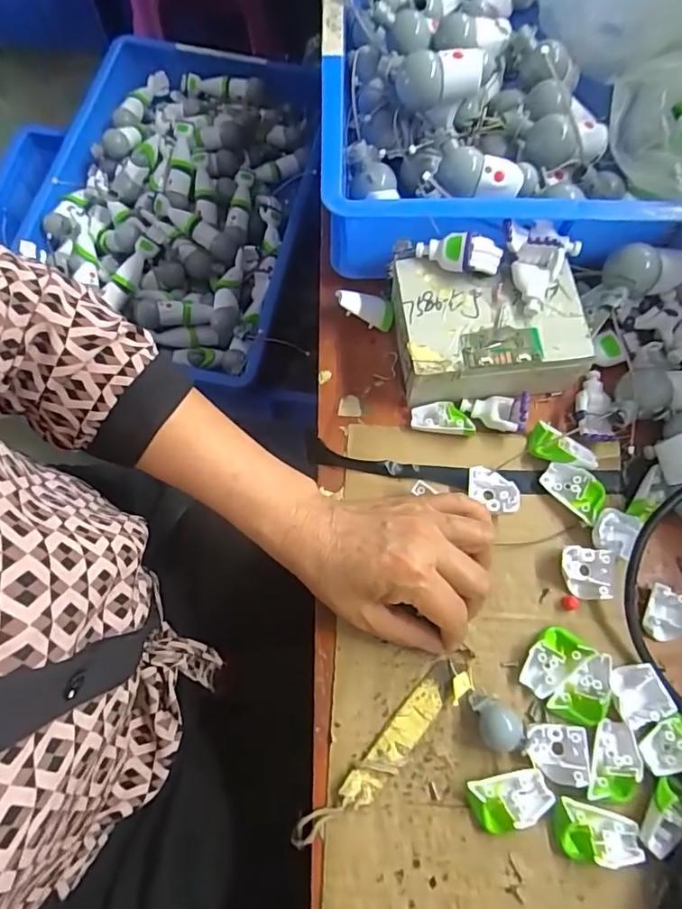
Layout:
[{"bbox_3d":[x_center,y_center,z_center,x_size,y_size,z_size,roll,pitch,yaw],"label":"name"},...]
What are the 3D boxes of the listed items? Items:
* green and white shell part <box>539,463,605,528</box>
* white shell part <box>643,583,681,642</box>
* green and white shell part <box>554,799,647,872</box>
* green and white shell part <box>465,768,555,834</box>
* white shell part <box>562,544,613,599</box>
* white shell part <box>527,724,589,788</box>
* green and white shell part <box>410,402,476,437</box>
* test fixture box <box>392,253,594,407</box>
[{"bbox_3d":[0.156,0.024,0.357,0.042,0.014,0.026,36,74,11],"label":"green and white shell part"},{"bbox_3d":[0.207,0.102,0.333,0.030,0.016,0.030,26,73,8],"label":"white shell part"},{"bbox_3d":[0.141,0.211,0.292,0.044,0.013,0.028,13,71,4],"label":"green and white shell part"},{"bbox_3d":[0.097,0.197,0.300,0.045,0.015,0.027,-8,71,-3],"label":"green and white shell part"},{"bbox_3d":[0.156,0.076,0.339,0.029,0.016,0.031,8,71,2],"label":"white shell part"},{"bbox_3d":[0.125,0.173,0.306,0.031,0.012,0.031,0,71,-1],"label":"white shell part"},{"bbox_3d":[0.073,-0.027,0.378,0.043,0.015,0.023,6,71,1],"label":"green and white shell part"},{"bbox_3d":[0.101,-0.091,0.380,0.121,0.050,0.095,-6,71,-3],"label":"test fixture box"}]

